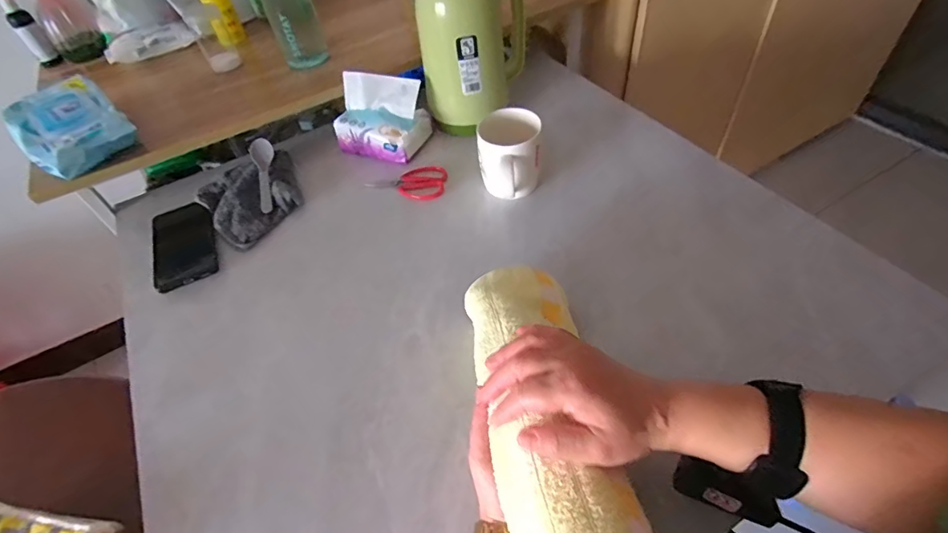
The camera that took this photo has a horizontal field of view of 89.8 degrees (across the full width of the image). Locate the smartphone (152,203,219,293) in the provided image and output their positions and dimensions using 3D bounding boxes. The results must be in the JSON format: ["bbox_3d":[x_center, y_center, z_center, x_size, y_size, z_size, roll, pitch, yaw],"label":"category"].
[{"bbox_3d":[-0.393,-0.032,0.646,0.079,0.015,0.149,-24,51,-14],"label":"smartphone"}]

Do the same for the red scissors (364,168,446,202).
[{"bbox_3d":[-0.098,-0.119,0.687,0.116,0.017,0.062,4,50,10],"label":"red scissors"}]

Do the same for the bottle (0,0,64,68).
[{"bbox_3d":[-0.764,-0.406,0.812,0.033,0.112,0.036,34,61,30],"label":"bottle"}]

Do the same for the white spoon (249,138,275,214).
[{"bbox_3d":[-0.302,-0.134,0.684,0.034,0.031,0.124,-17,55,-10],"label":"white spoon"}]

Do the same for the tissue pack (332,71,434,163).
[{"bbox_3d":[-0.141,-0.227,0.715,0.129,0.088,0.090,14,52,18],"label":"tissue pack"}]

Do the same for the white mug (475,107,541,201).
[{"bbox_3d":[0.045,-0.138,0.625,0.079,0.098,0.085,0,49,6],"label":"white mug"}]

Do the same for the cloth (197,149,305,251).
[{"bbox_3d":[-0.310,-0.103,0.684,0.136,0.021,0.150,-33,53,-20],"label":"cloth"}]

